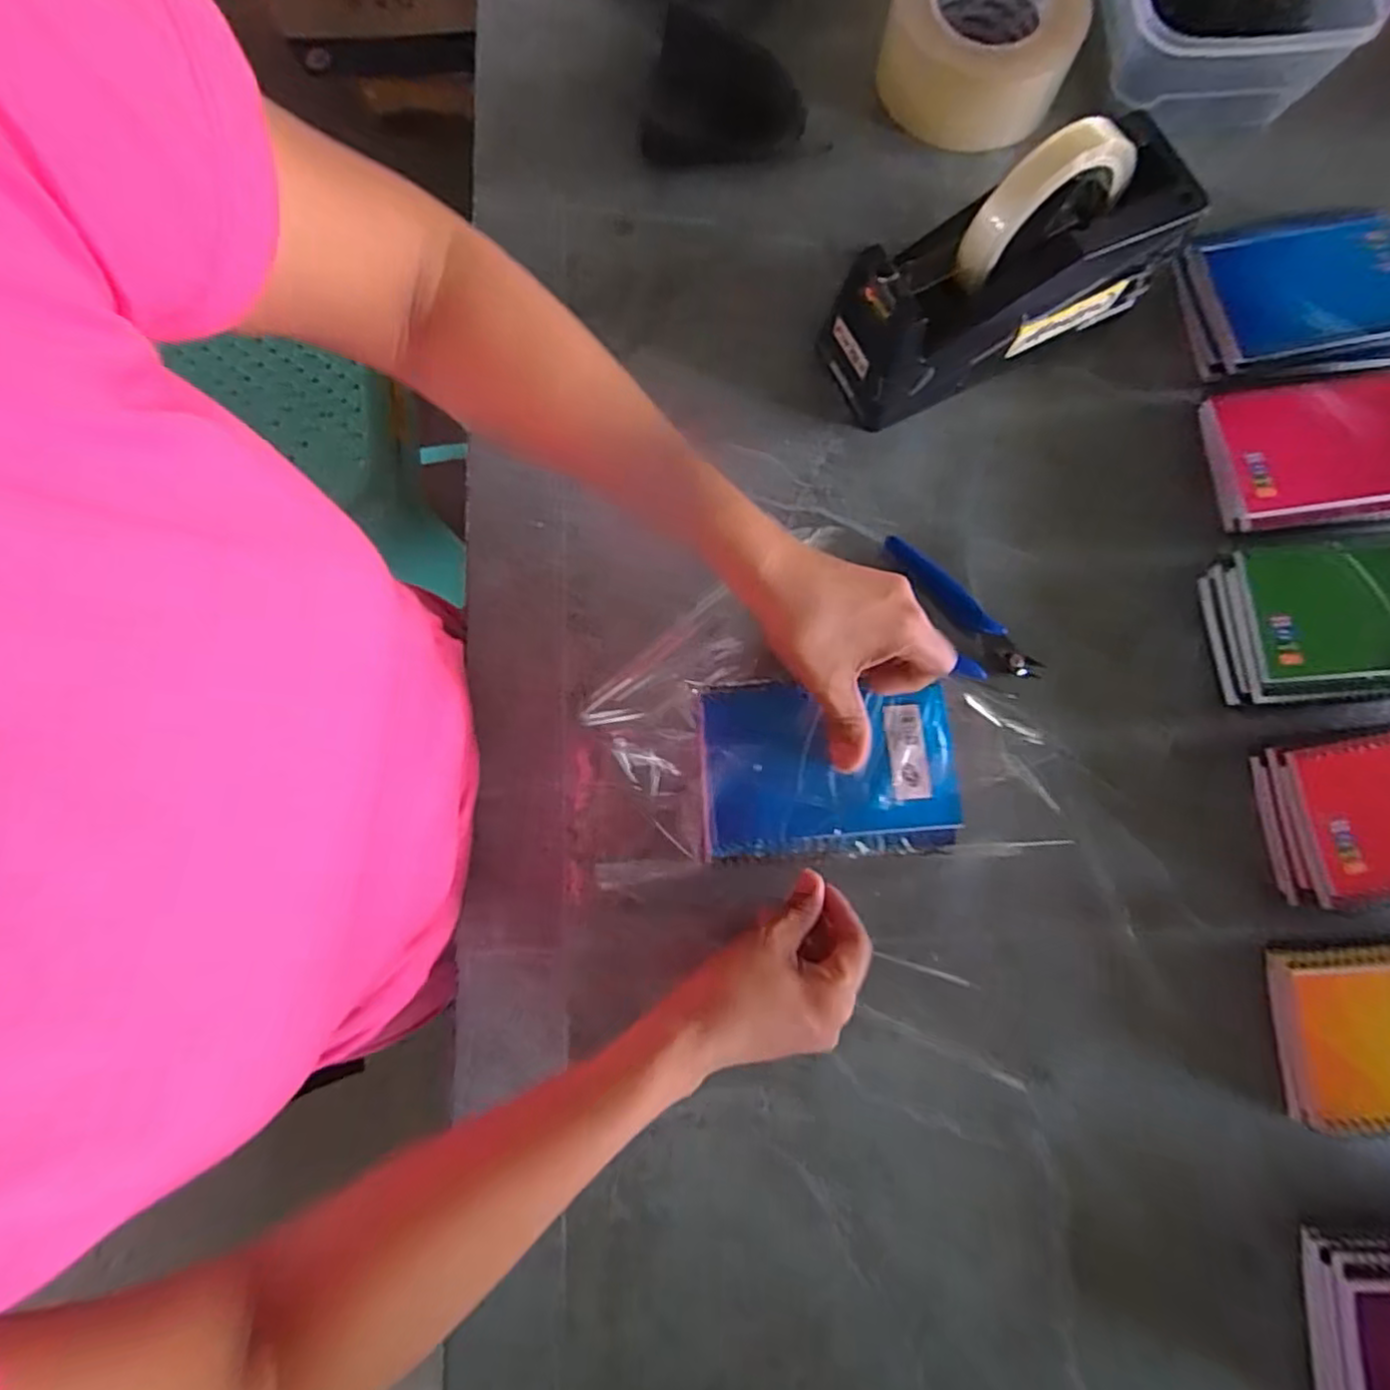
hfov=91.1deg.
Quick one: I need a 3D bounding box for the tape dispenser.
[{"bbox_3d":[0.182,-0.248,0.410,0.201,0.122,0.077,-28,82,-3],"label":"tape dispenser"}]

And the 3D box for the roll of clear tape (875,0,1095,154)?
[{"bbox_3d":[0.201,-0.461,0.483,0.124,0.060,0.119,0,79,-1],"label":"roll of clear tape"}]

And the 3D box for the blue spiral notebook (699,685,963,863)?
[{"bbox_3d":[0.071,0.041,0.361,0.133,0.014,0.088,-2,86,-3],"label":"blue spiral notebook"}]

